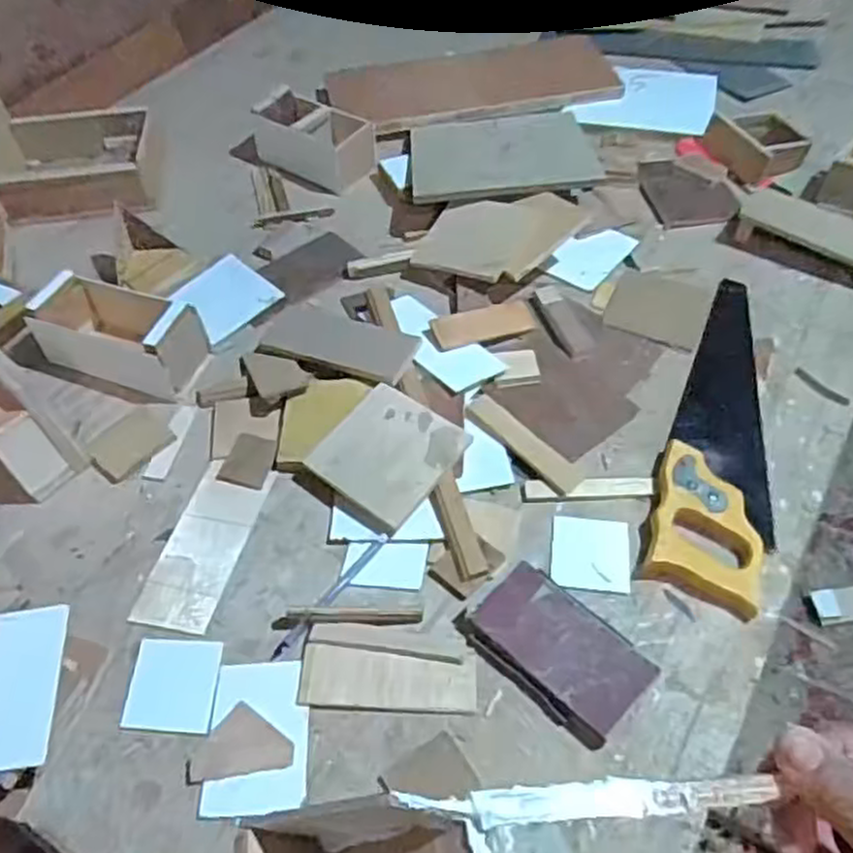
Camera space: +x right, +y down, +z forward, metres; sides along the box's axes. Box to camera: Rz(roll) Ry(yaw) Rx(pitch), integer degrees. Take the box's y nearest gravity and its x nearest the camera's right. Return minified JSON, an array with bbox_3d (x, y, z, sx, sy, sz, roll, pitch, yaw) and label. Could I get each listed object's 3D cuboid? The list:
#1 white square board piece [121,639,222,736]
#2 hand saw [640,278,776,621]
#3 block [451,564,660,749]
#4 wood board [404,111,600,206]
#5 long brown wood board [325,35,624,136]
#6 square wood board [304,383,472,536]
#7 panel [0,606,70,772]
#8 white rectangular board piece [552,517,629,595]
[{"bbox_3d":[-0.203,0.207,0.598,0.069,0.007,0.074,-2,50,3],"label":"white square board piece"},{"bbox_3d":[0.287,-0.009,0.723,0.098,0.023,0.395,11,52,13],"label":"hand saw"},{"bbox_3d":[0.103,0.175,0.589,0.083,0.019,0.137,-38,58,-24],"label":"block"},{"bbox_3d":[0.094,-0.351,0.955,0.225,0.012,0.201,-5,48,2],"label":"wood board"},{"bbox_3d":[0.069,-0.503,1.097,0.412,0.019,0.194,-9,50,-3],"label":"long brown wood board"},{"bbox_3d":[-0.037,0.026,0.693,0.112,0.006,0.118,35,73,20],"label":"square wood board"},{"bbox_3d":[-0.311,0.194,0.555,0.070,0.012,0.116,-2,61,-6],"label":"panel"},{"bbox_3d":[0.144,0.111,0.653,0.066,0.007,0.067,3,51,7],"label":"white rectangular board piece"}]

